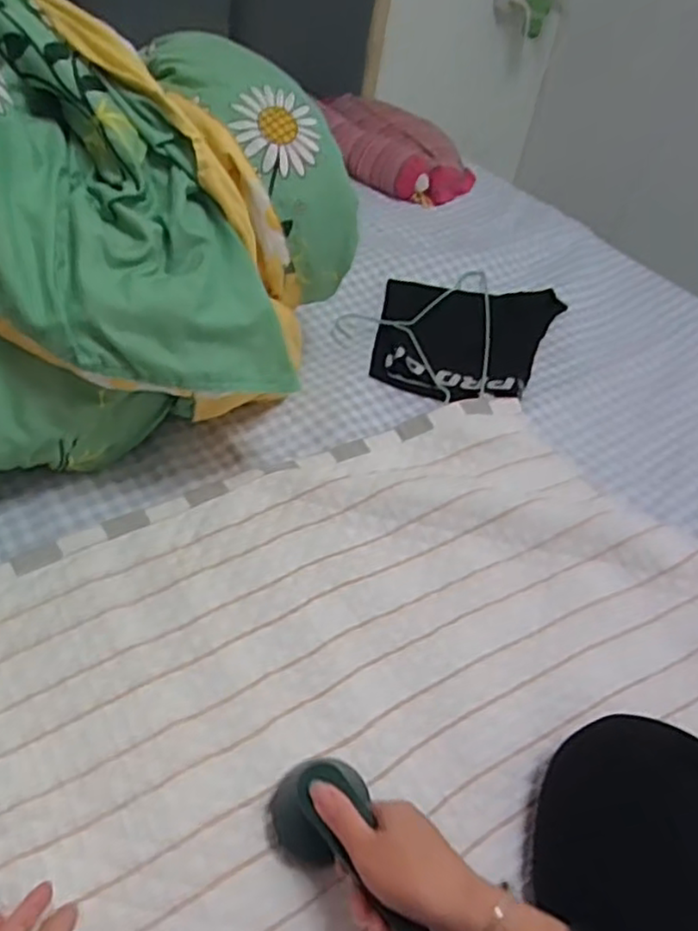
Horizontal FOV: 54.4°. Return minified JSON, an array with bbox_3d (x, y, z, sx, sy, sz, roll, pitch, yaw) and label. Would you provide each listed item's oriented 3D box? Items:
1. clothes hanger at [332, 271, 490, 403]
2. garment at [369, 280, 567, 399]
[{"bbox_3d":[0.093,-0.215,0.964,0.216,0.026,0.306,9,48,2],"label":"clothes hanger"},{"bbox_3d":[0.170,-0.185,0.954,0.251,0.022,0.261,10,48,2],"label":"garment"}]

